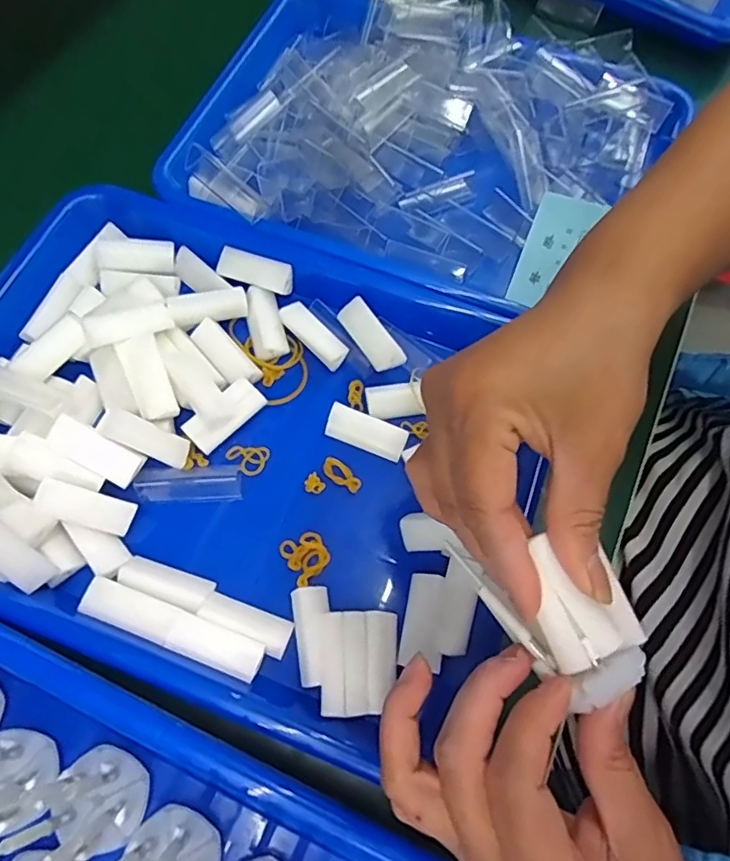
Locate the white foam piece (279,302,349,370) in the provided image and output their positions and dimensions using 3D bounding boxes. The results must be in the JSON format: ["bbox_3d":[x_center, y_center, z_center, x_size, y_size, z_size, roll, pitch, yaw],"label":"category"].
[{"bbox_3d":[-0.031,-0.057,0.344,0.049,0.013,0.017,43,72,15],"label":"white foam piece"}]

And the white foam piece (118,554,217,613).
[{"bbox_3d":[-0.100,0.076,0.285,0.045,0.007,0.021,20,26,5],"label":"white foam piece"}]

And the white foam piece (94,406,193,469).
[{"bbox_3d":[-0.116,0.003,0.298,0.046,0.005,0.017,30,64,-27],"label":"white foam piece"}]

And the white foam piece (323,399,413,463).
[{"bbox_3d":[0.001,0.001,0.320,0.046,0.014,0.015,23,68,8],"label":"white foam piece"}]

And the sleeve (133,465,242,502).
[{"bbox_3d":[-0.096,0.029,0.308,0.053,0.009,0.018,2,66,-20],"label":"sleeve"}]

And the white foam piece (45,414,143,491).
[{"bbox_3d":[-0.139,0.010,0.289,0.046,0.006,0.018,32,68,-10],"label":"white foam piece"}]

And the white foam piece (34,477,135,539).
[{"bbox_3d":[-0.140,0.038,0.285,0.046,0.007,0.018,26,64,-27],"label":"white foam piece"}]

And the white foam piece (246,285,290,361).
[{"bbox_3d":[-0.061,-0.066,0.346,0.021,0.011,0.046,-14,68,-8],"label":"white foam piece"}]

